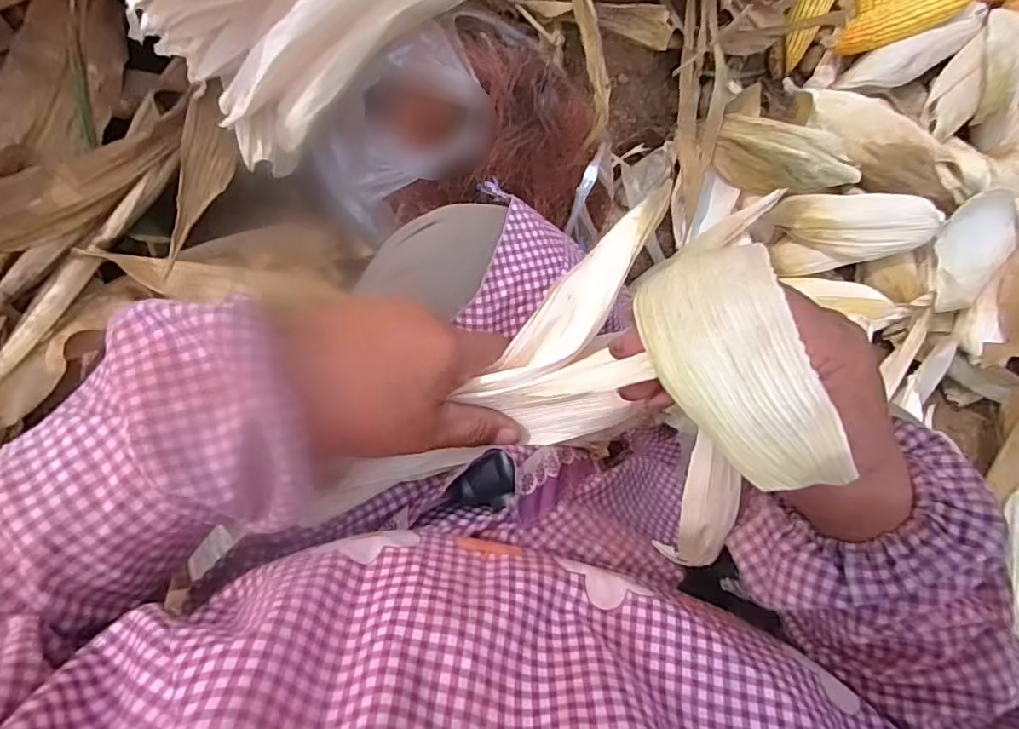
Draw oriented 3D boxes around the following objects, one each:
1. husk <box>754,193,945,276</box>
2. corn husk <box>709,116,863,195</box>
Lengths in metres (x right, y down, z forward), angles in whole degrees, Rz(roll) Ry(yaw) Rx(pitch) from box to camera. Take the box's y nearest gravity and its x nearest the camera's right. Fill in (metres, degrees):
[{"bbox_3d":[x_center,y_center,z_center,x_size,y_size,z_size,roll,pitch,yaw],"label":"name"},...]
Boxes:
[{"bbox_3d":[0.470,-0.187,0.783,0.219,0.050,0.112,-6,130,16],"label":"husk"},{"bbox_3d":[0.379,-0.279,0.775,0.193,0.060,0.079,14,89,-7],"label":"corn husk"}]

